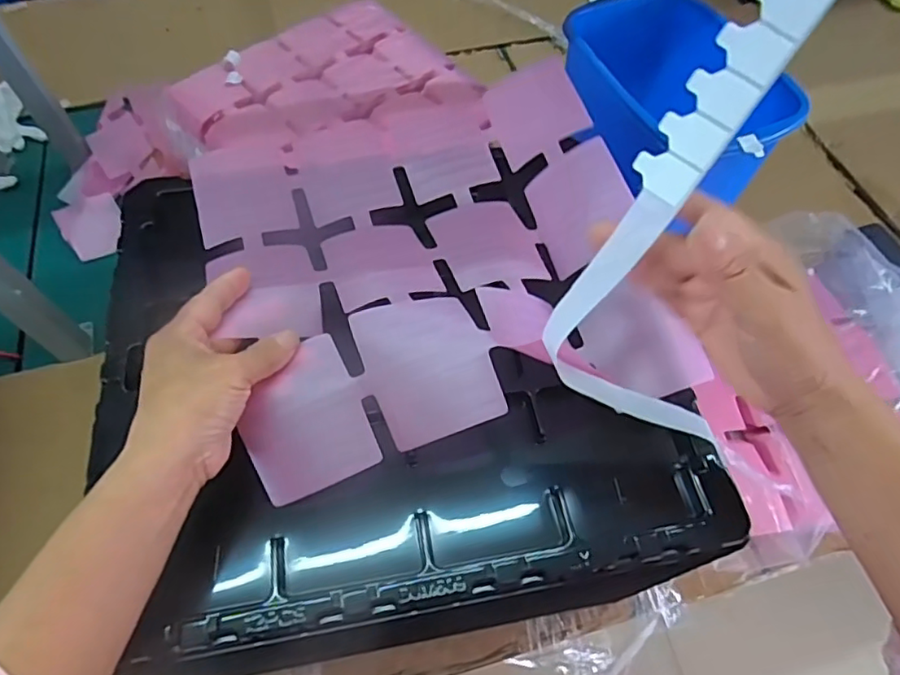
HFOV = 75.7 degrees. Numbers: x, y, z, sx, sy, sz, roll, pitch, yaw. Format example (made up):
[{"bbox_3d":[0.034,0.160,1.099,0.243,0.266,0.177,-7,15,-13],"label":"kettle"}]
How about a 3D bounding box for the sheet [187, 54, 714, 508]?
[{"bbox_3d":[-0.017,-0.071,0.413,0.294,0.060,0.295,-15,61,-9],"label":"sheet"}]

